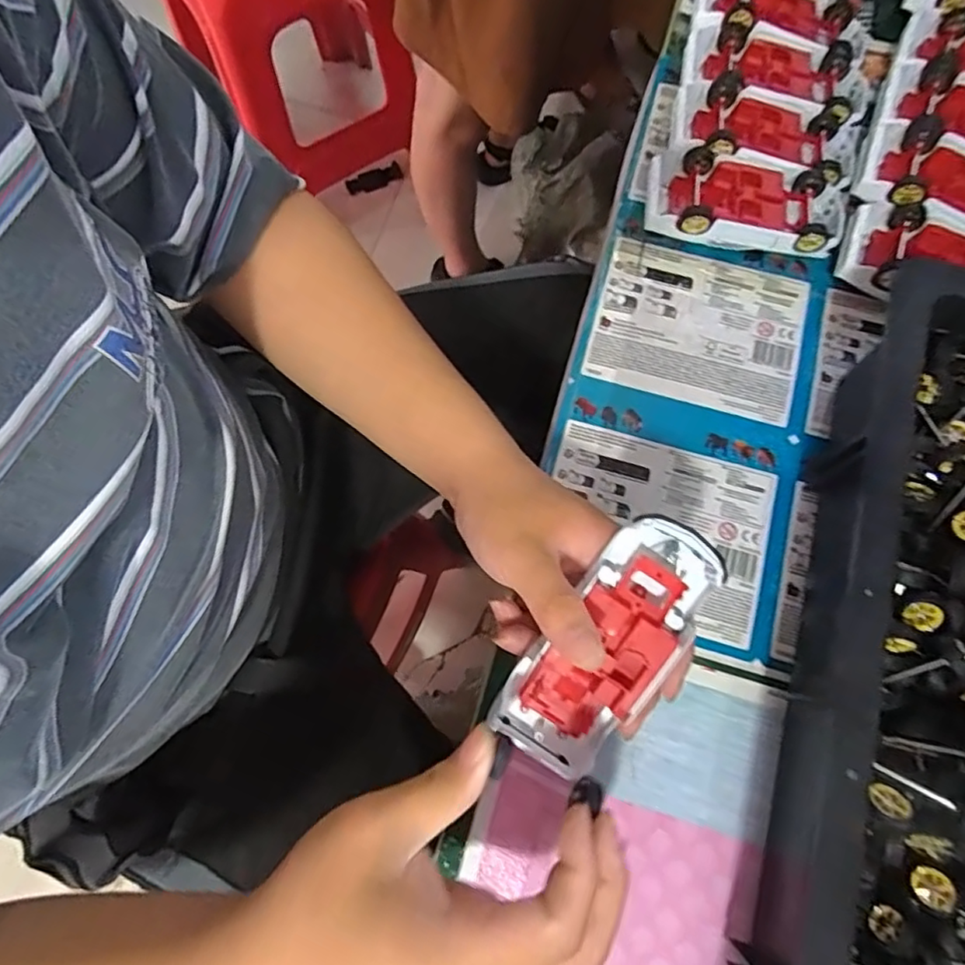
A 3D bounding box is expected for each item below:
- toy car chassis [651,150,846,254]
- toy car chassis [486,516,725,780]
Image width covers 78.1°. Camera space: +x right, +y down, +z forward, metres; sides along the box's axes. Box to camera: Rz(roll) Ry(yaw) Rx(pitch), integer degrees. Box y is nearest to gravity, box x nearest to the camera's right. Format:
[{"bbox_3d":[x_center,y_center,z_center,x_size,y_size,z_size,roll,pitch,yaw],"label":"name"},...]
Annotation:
[{"bbox_3d":[0.175,-0.182,0.400,0.132,0.037,0.060,10,74,2],"label":"toy car chassis"},{"bbox_3d":[0.059,0.077,0.284,0.053,0.025,0.130,36,99,10],"label":"toy car chassis"}]

